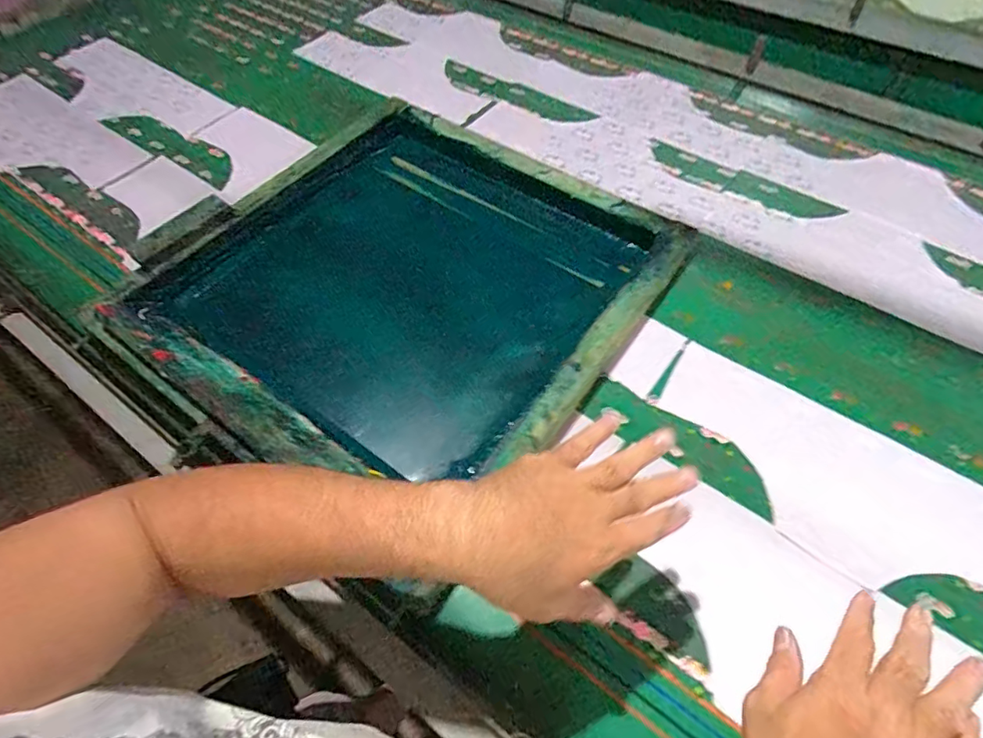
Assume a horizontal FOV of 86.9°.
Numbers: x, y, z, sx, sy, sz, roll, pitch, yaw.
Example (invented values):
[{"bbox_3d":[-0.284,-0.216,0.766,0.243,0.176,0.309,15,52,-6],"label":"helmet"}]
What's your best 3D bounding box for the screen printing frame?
[{"bbox_3d":[-0.129,-0.140,0.774,0.636,0.075,0.664,33,63,17],"label":"screen printing frame"}]

